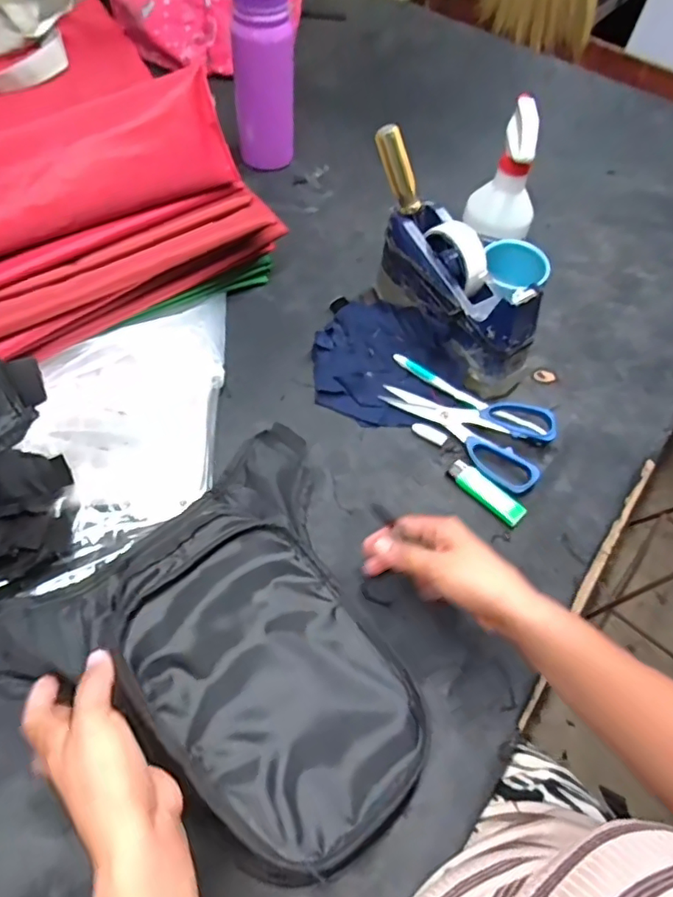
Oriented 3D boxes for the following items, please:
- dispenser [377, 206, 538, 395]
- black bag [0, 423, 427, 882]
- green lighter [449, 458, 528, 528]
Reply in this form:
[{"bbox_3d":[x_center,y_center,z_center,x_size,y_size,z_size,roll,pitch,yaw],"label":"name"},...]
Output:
[{"bbox_3d":[0.128,-0.160,0.601,0.072,0.110,0.199,-30,64,-22],"label":"dispenser"},{"bbox_3d":[-0.073,0.153,0.420,0.287,0.043,0.283,-34,66,-24],"label":"black bag"},{"bbox_3d":[0.144,0.040,0.534,0.080,0.012,0.024,41,63,20],"label":"green lighter"}]

